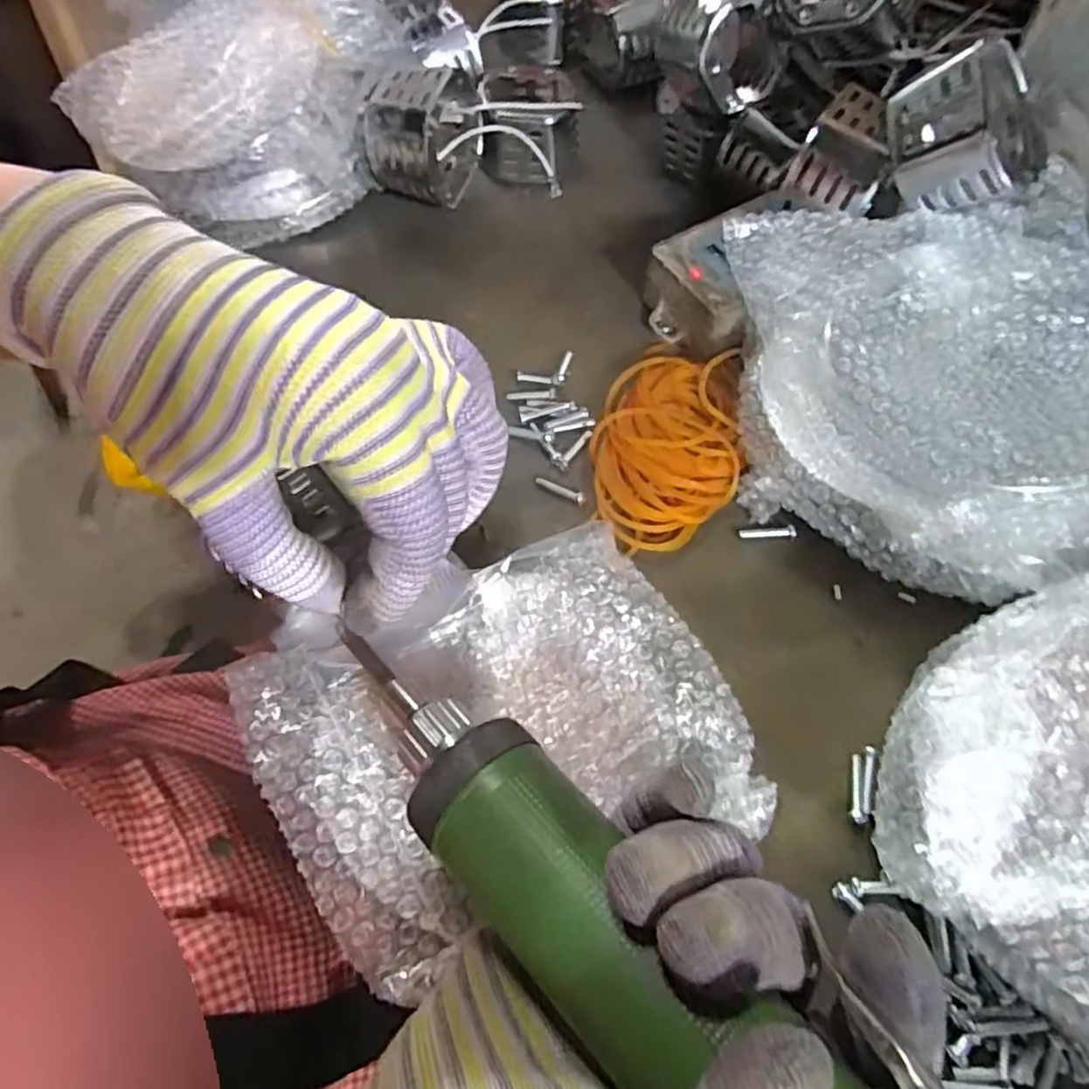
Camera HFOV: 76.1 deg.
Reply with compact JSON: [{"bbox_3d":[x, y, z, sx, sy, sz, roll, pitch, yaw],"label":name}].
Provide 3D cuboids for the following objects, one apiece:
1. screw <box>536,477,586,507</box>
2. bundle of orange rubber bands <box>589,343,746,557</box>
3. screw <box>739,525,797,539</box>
[{"bbox_3d":[0.007,-0.024,0.298,0.024,0.004,0.005,29,67,14],"label":"screw"},{"bbox_3d":[0.053,-0.044,0.302,0.061,0.019,0.100,5,64,3],"label":"bundle of orange rubber bands"},{"bbox_3d":[0.094,-0.005,0.291,0.023,0.005,0.005,-4,64,-1],"label":"screw"}]

